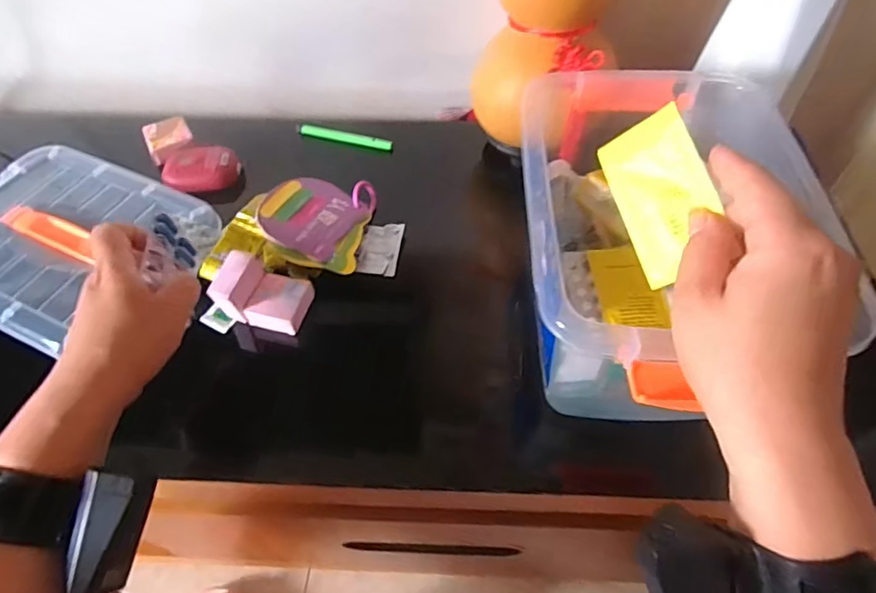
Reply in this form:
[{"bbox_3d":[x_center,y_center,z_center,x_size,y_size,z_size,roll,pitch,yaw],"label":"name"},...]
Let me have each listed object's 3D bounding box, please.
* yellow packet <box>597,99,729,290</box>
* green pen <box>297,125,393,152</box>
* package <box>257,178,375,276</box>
[{"bbox_3d":[0.123,-0.054,0.301,0.004,0.051,0.086,-5,72,-45],"label":"yellow packet"},{"bbox_3d":[-0.112,-0.191,0.656,0.119,0.011,0.016,13,56,10],"label":"green pen"},{"bbox_3d":[-0.122,-0.079,0.548,0.103,0.012,0.115,17,51,-8],"label":"package"}]

